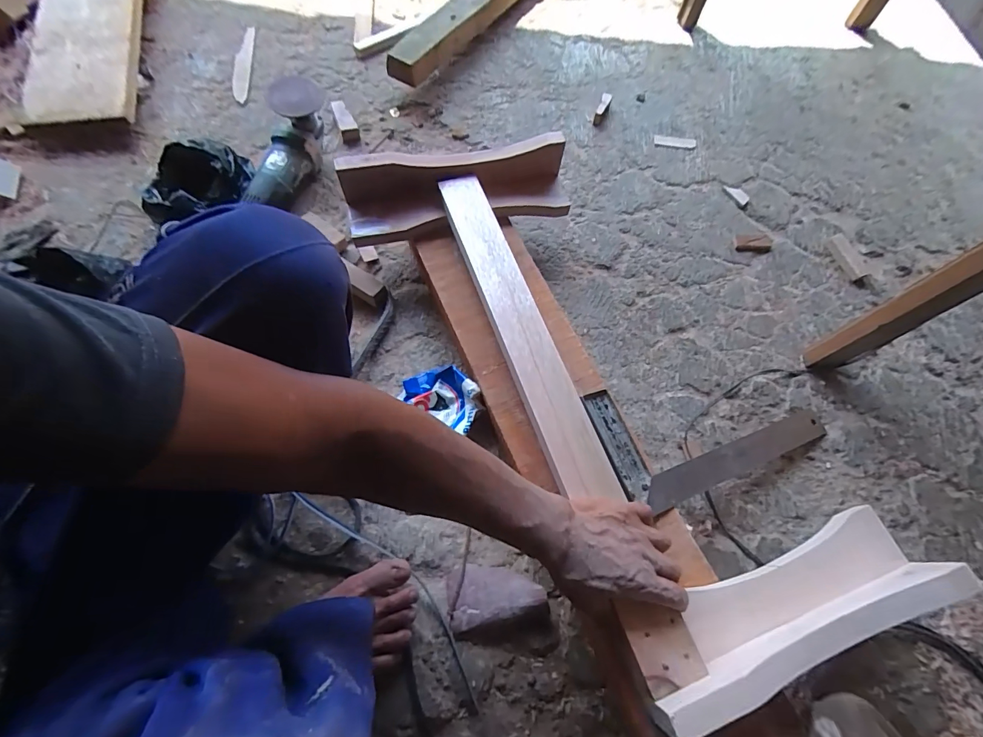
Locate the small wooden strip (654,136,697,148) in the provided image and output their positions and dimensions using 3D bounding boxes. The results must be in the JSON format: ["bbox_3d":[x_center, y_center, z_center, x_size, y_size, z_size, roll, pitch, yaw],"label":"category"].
[{"bbox_3d":[0.365,-0.451,0.850,0.083,0.005,0.027,5,65,0],"label":"small wooden strip"}]

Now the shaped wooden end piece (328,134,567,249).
[{"bbox_3d":[-0.046,-0.265,0.629,0.328,0.082,0.089,-13,66,-8],"label":"shaped wooden end piece"}]

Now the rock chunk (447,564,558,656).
[{"bbox_3d":[0.012,0.281,0.499,0.135,0.033,0.081,12,65,4],"label":"rock chunk"}]

